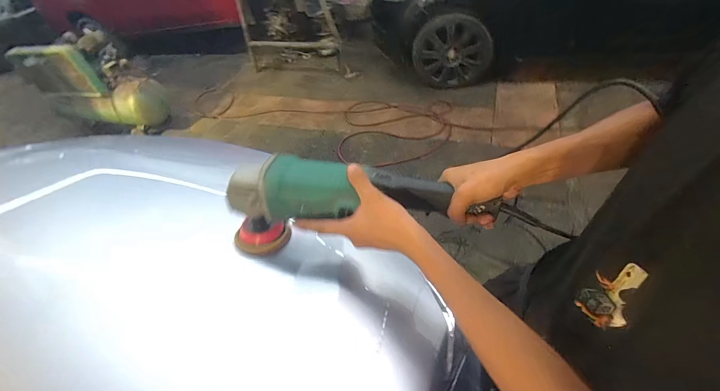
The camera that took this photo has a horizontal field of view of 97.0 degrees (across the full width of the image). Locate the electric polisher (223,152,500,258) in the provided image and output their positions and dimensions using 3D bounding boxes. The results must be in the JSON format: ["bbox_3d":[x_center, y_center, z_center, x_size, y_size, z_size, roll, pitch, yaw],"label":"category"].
[{"bbox_3d":[-0.010,0.010,0.478,0.399,0.139,0.084,-5,52,7],"label":"electric polisher"}]

